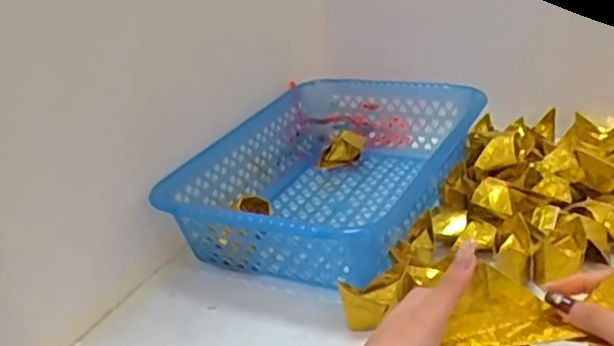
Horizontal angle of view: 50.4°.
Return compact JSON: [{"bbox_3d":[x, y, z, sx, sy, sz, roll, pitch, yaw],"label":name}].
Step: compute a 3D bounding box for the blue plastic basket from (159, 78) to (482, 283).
[{"bbox_3d":[0.032,-0.001,0.674,0.225,0.087,0.313,8,29,29],"label":"blue plastic basket"}]

